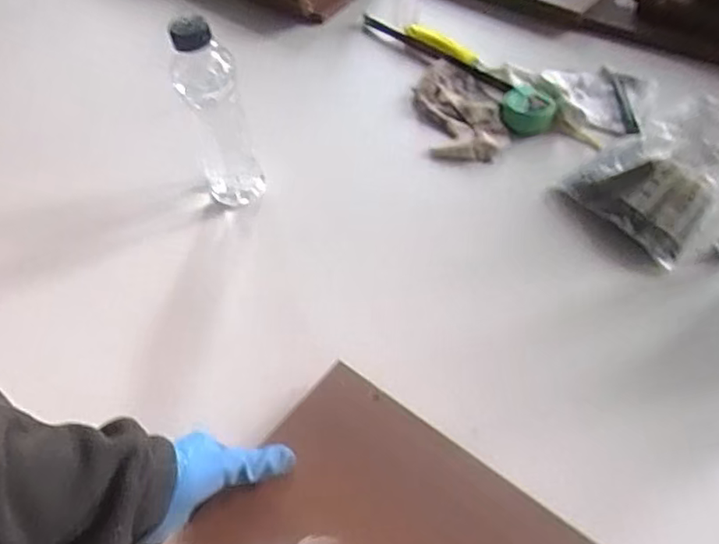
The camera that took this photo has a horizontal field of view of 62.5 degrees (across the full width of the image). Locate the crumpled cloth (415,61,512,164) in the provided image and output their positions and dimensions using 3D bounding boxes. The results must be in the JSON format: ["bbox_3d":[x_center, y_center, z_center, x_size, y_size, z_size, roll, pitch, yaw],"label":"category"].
[{"bbox_3d":[0.141,-0.234,0.835,0.124,0.017,0.216,4,51,7],"label":"crumpled cloth"}]

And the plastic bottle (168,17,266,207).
[{"bbox_3d":[-0.158,-0.171,0.657,0.064,0.209,0.054,-11,51,-6],"label":"plastic bottle"}]

